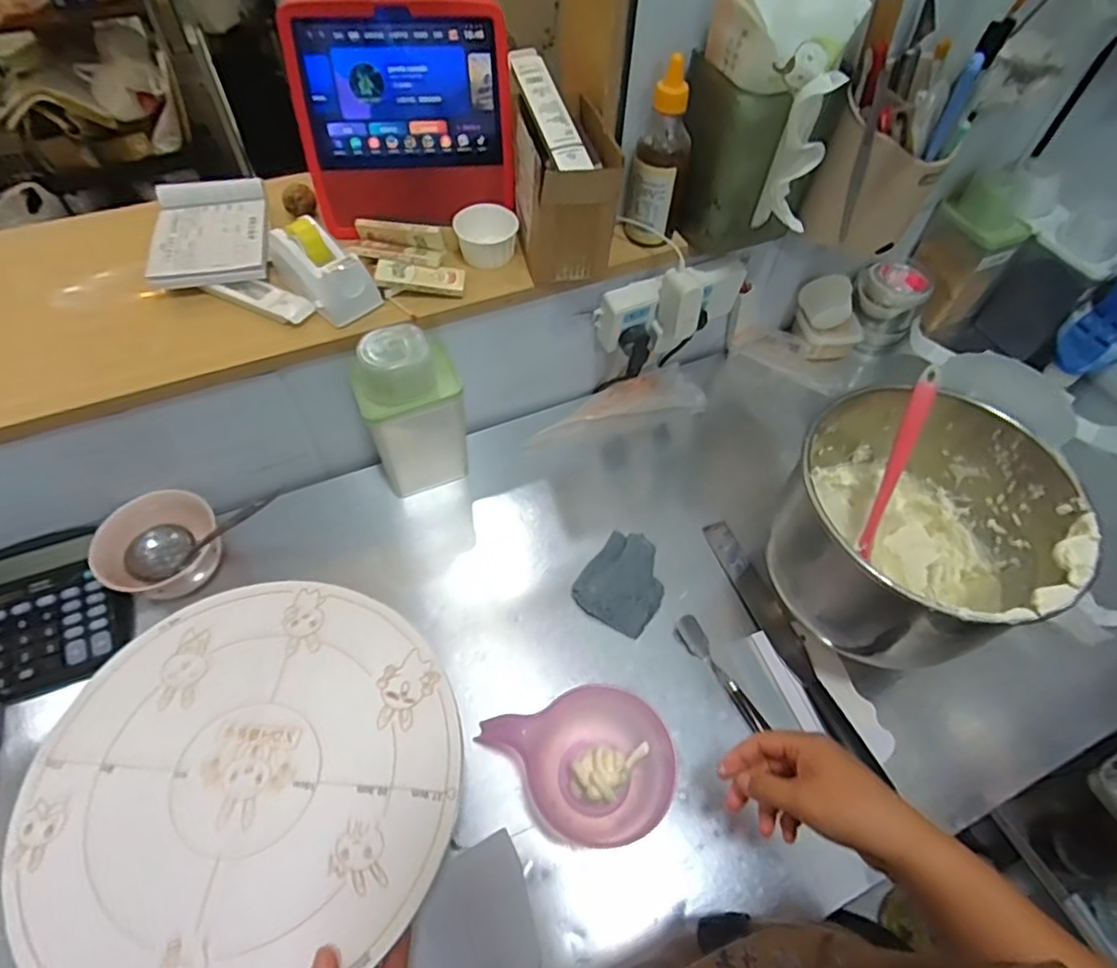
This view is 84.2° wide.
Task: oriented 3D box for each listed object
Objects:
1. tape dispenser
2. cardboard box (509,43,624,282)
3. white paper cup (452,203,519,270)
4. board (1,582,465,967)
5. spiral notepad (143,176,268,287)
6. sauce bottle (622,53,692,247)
[{"bbox_3d":[-0.226,-0.209,0.598,0.060,0.054,0.103,-36,65,-23],"label":"tape dispenser"},{"bbox_3d":[0.002,-0.326,0.643,0.089,0.142,0.179,-6,57,-6],"label":"cardboard box"},{"bbox_3d":[-0.075,-0.256,0.641,0.066,0.042,0.052,-2,57,-4],"label":"white paper cup"},{"bbox_3d":[-0.218,0.205,0.431,0.286,0.008,0.276,1,57,-2],"label":"board"},{"bbox_3d":[-0.360,-0.265,0.642,0.106,0.017,0.160,-11,58,-10],"label":"spiral notepad"},{"bbox_3d":[0.103,-0.328,0.632,0.057,0.160,0.059,11,57,5],"label":"sauce bottle"}]

